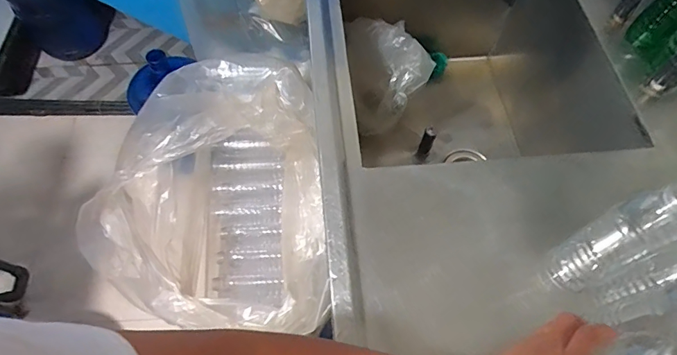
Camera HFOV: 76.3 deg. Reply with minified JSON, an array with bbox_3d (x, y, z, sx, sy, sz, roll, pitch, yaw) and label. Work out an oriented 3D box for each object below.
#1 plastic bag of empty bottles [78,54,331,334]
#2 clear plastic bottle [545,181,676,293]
[{"bbox_3d":[-0.274,0.025,0.940,0.476,0.352,0.488,3,62,0],"label":"plastic bag of empty bottles"},{"bbox_3d":[0.291,0.068,0.456,0.052,0.217,0.052,-20,64,-11],"label":"clear plastic bottle"}]

